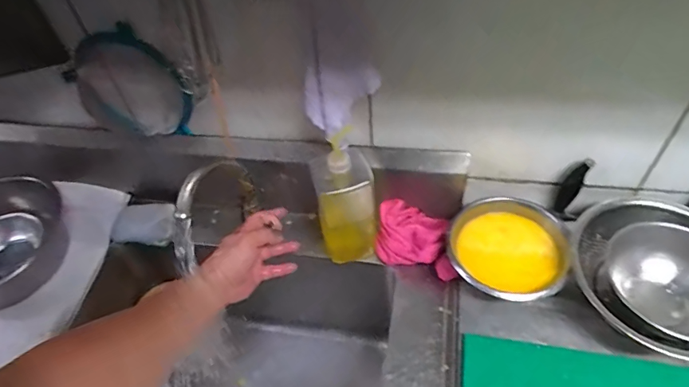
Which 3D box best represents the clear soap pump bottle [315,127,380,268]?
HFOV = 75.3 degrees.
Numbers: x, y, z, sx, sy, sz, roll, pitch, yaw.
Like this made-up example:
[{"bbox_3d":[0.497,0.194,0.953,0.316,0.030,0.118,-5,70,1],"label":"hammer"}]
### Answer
[{"bbox_3d":[0.005,0.004,0.678,0.082,0.227,0.081,-3,49,4],"label":"clear soap pump bottle"}]

